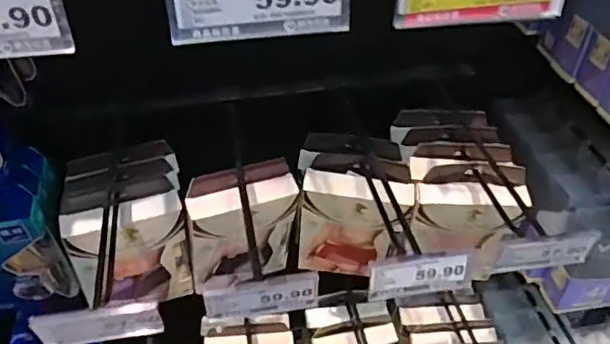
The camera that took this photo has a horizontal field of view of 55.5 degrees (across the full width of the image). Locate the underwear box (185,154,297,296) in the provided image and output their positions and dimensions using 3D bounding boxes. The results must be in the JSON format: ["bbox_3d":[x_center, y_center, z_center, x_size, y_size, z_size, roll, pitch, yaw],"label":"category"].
[{"bbox_3d":[-0.078,0.075,0.731,0.135,0.191,0.035,-13,46,-15],"label":"underwear box"}]

